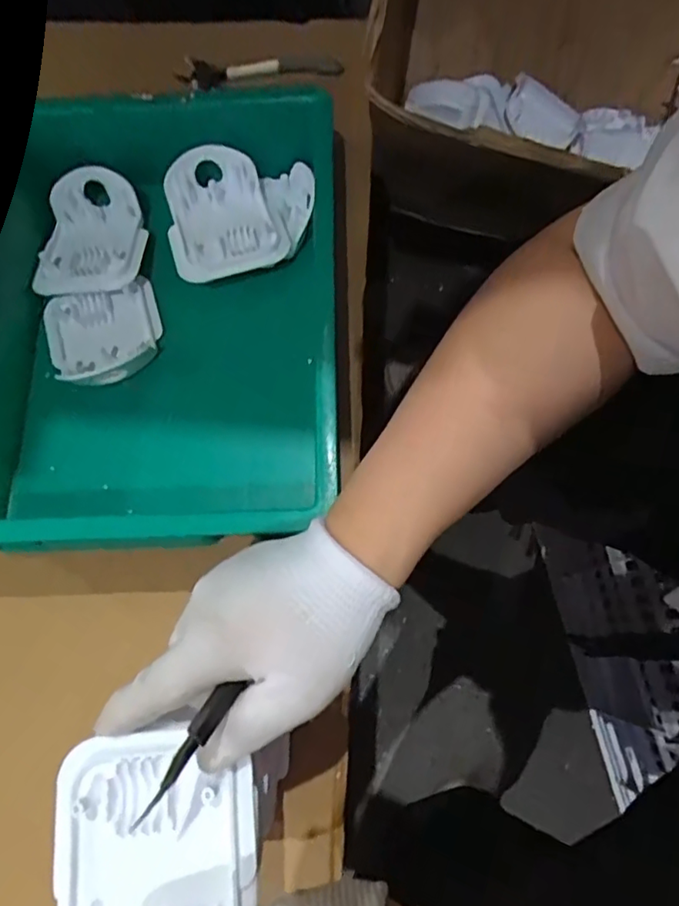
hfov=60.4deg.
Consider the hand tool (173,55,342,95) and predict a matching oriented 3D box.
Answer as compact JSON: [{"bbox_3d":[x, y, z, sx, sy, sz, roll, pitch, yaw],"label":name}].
[{"bbox_3d":[-0.071,-0.327,0.503,0.155,0.027,0.024,15,72,28],"label":"hand tool"}]

